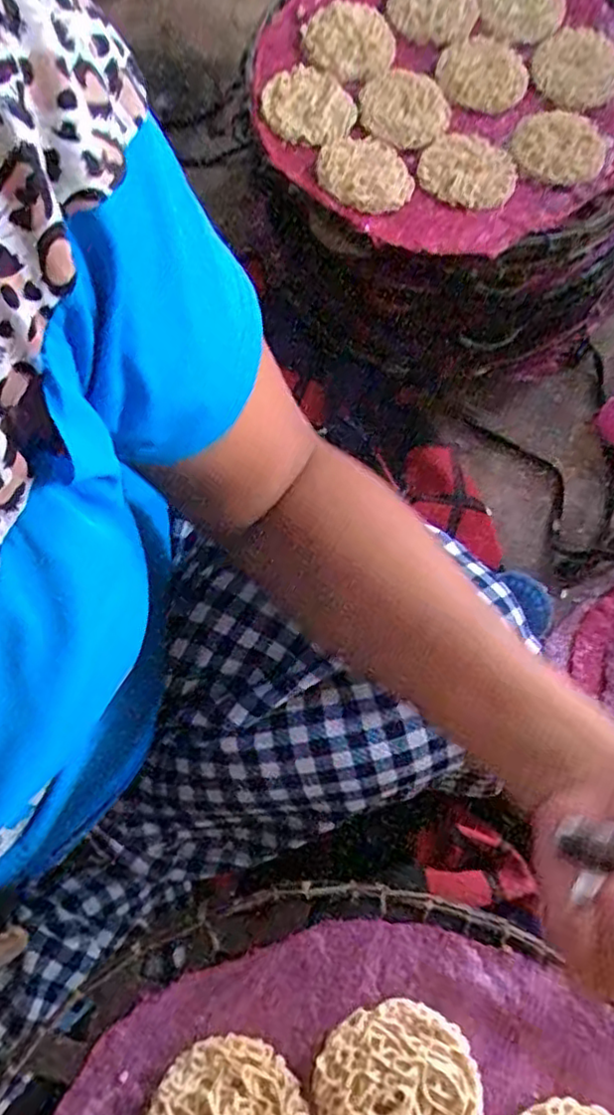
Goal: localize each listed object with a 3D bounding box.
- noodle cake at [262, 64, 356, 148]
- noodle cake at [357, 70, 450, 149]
[{"bbox_3d":[0.002,-0.360,0.546,0.069,0.010,0.075,0,74,1],"label":"noodle cake"},{"bbox_3d":[0.079,-0.367,0.555,0.072,0.018,0.068,1,74,2],"label":"noodle cake"}]

